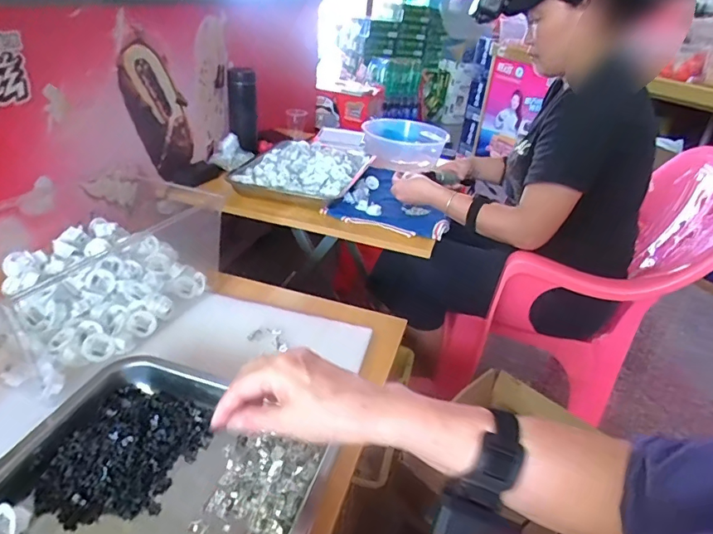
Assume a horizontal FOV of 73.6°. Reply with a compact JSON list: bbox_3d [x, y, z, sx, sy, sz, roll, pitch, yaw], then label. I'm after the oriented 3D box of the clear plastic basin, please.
[{"bbox_3d":[0.144,-0.371,1.439,0.249,0.108,0.308,10,29,5],"label":"clear plastic basin"}]

